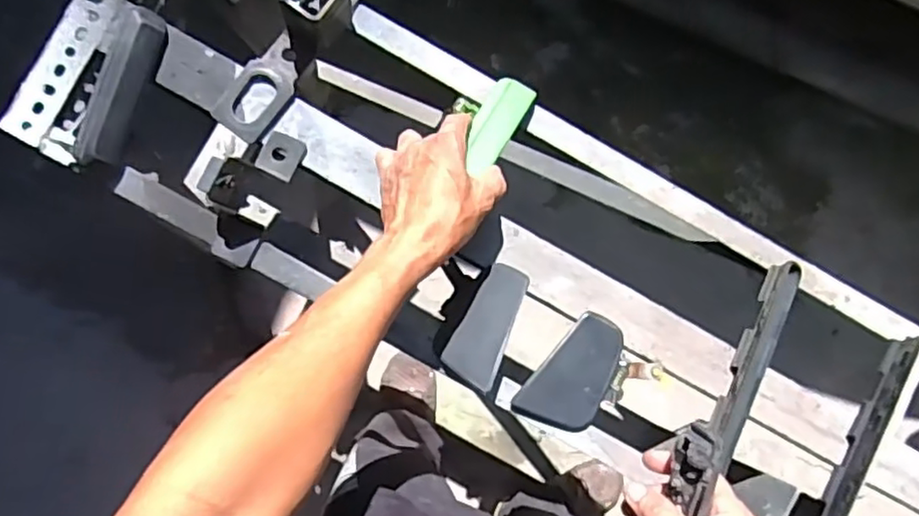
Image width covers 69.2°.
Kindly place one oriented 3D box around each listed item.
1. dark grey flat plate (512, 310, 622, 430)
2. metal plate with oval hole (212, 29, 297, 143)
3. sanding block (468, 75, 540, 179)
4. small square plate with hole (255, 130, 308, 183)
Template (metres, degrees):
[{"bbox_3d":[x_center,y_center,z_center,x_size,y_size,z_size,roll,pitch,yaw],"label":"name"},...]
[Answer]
[{"bbox_3d":[0.108,0.107,0.605,0.066,0.009,0.111,38,85,-3],"label":"dark grey flat plate"},{"bbox_3d":[-0.175,-0.154,0.598,0.049,0.009,0.098,35,85,-3],"label":"metal plate with oval hole"},{"bbox_3d":[0.034,-0.118,0.600,0.041,0.017,0.102,26,67,-4],"label":"sanding block"},{"bbox_3d":[-0.160,-0.092,0.598,0.036,0.006,0.039,26,85,-4],"label":"small square plate with hole"}]

